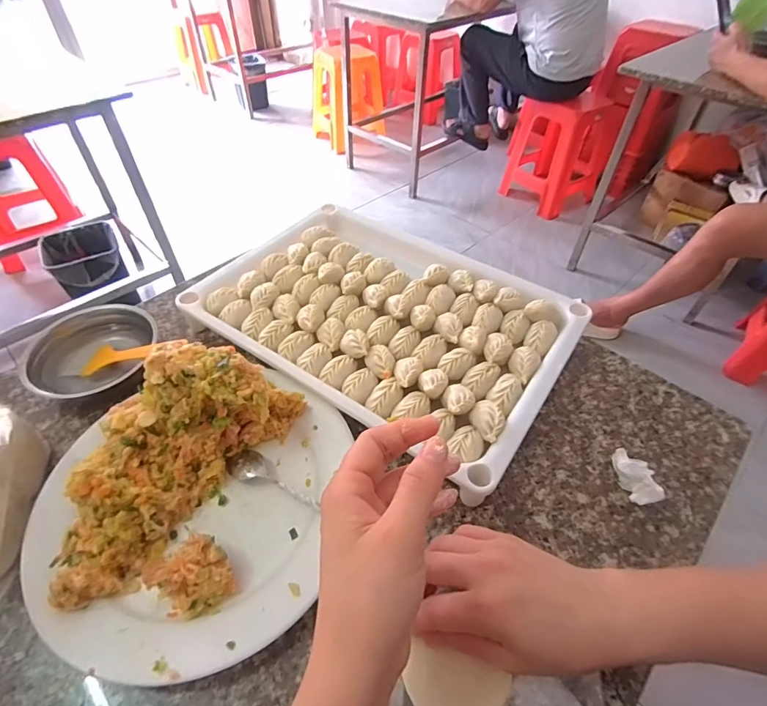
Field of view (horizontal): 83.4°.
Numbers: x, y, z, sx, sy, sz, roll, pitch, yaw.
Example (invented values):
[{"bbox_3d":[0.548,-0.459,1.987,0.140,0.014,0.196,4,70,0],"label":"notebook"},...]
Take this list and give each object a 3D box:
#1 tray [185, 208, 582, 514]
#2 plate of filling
[{"bbox_3d":[0.003,-0.042,0.481,0.376,0.050,0.267,29,53,22],"label":"tray"},{"bbox_3d":[-0.157,0.094,0.327,0.226,0.104,0.226,1,48,-1],"label":"plate of filling"}]

